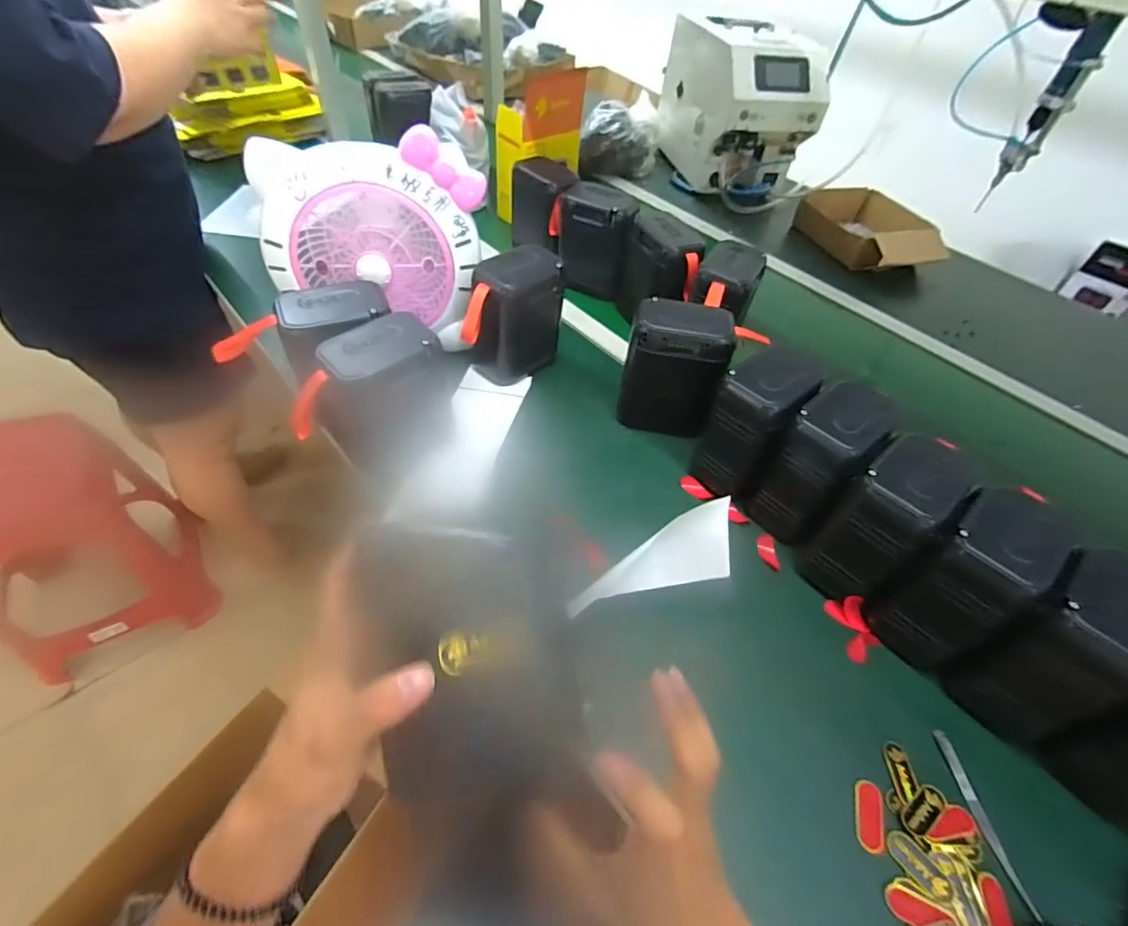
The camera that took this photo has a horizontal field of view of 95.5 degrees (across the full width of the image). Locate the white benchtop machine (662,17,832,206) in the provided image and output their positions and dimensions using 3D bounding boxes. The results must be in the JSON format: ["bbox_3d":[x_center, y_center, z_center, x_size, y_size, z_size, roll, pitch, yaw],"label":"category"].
[{"bbox_3d":[0.387,-0.798,1.149,0.241,0.261,0.338,-6,51,-10],"label":"white benchtop machine"}]

